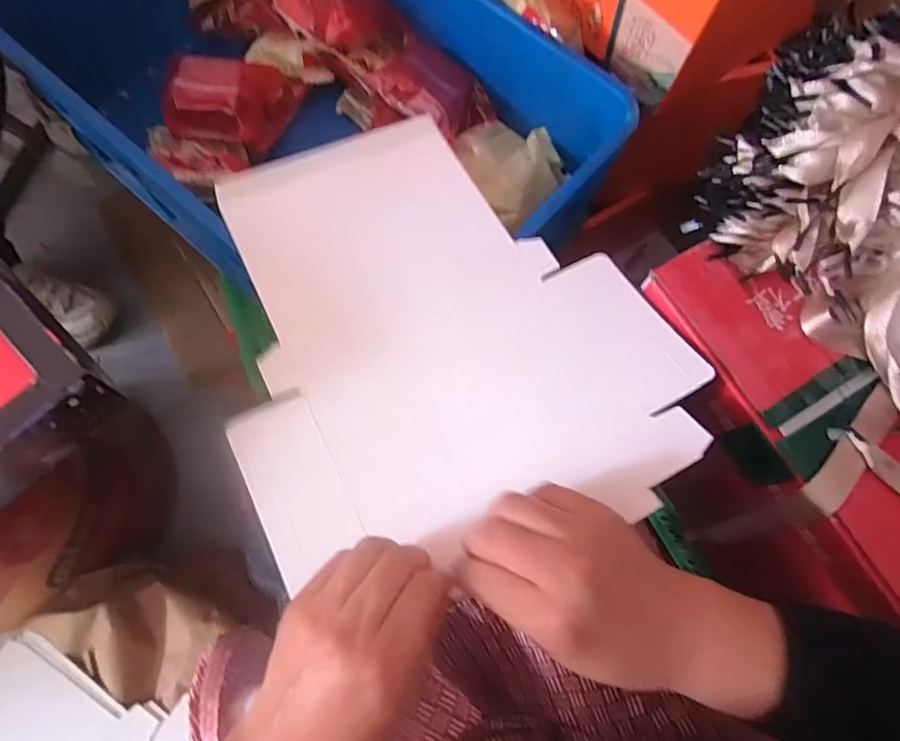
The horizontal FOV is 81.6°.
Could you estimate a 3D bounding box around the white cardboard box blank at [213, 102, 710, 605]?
[{"bbox_3d":[-0.005,-0.050,0.364,0.290,0.045,0.319,-14,73,-7],"label":"white cardboard box blank"}]

